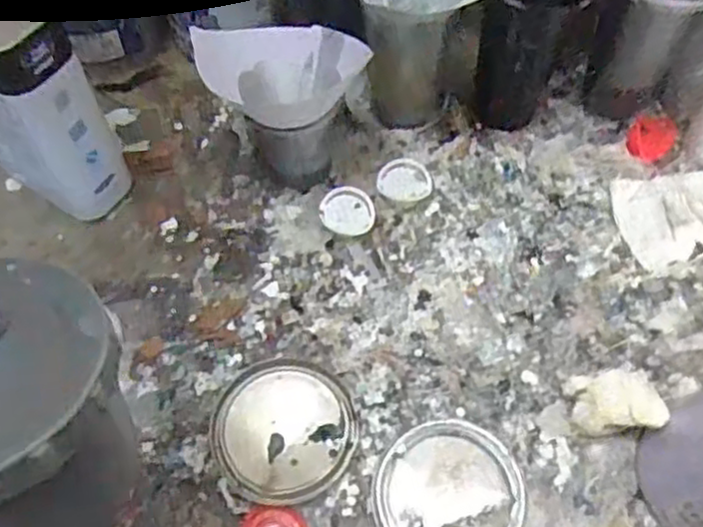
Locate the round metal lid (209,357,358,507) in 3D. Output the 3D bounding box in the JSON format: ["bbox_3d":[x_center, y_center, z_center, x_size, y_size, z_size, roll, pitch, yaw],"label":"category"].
[{"bbox_3d":[-0.046,0.113,0.486,0.095,0.015,0.097,-1,63,-1],"label":"round metal lid"}]

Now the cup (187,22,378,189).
[{"bbox_3d":[-0.053,-0.122,0.558,0.113,0.109,0.092,-16,64,-8],"label":"cup"}]

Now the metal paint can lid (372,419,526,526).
[{"bbox_3d":[0.063,0.153,0.464,0.094,0.015,0.093,0,63,0],"label":"metal paint can lid"}]

